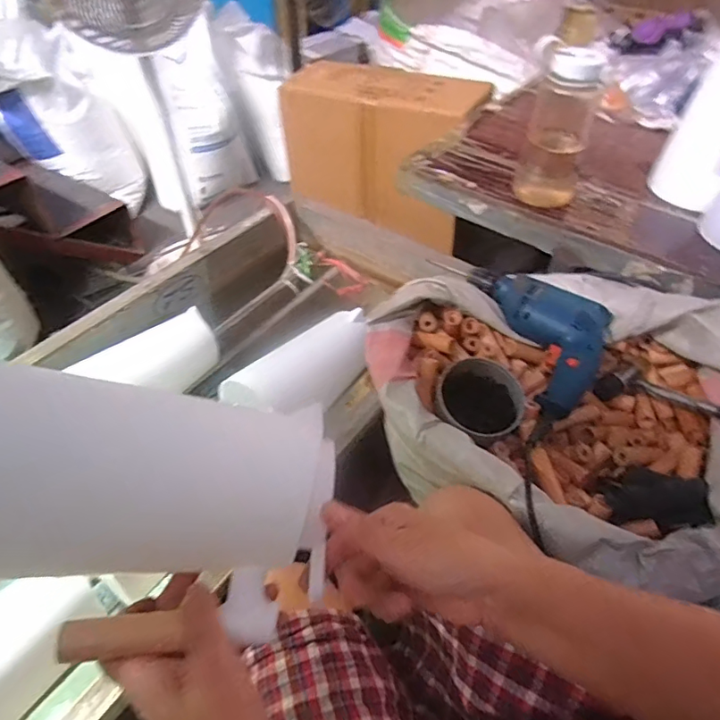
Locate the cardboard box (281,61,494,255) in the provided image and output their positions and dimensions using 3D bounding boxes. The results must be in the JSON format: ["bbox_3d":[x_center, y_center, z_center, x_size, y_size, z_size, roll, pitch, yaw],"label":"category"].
[{"bbox_3d":[0.051,-0.491,1.217,0.448,0.284,0.210,22,51,18],"label":"cardboard box"}]

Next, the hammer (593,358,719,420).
[{"bbox_3d":[0.423,0.055,0.607,0.090,0.030,0.262,-28,31,-25],"label":"hammer"}]

